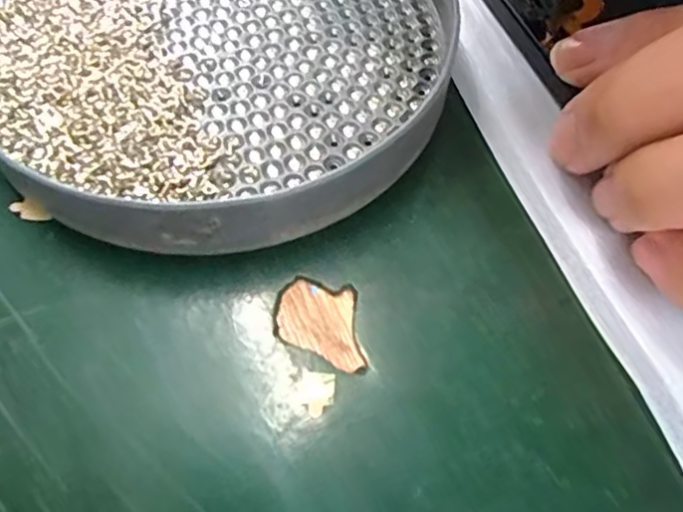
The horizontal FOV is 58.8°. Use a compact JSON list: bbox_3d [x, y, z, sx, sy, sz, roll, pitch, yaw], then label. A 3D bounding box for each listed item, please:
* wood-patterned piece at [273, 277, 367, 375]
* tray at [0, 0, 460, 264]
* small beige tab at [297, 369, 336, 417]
[{"bbox_3d":[-0.004,0.013,0.122,0.019,0.004,0.018,10,63,6],"label":"wood-patterned piece"},{"bbox_3d":[-0.029,-0.055,0.147,0.112,0.020,0.114,0,63,0],"label":"tray"},{"bbox_3d":[-0.005,0.026,0.114,0.007,0.004,0.008,8,58,10],"label":"small beige tab"}]

